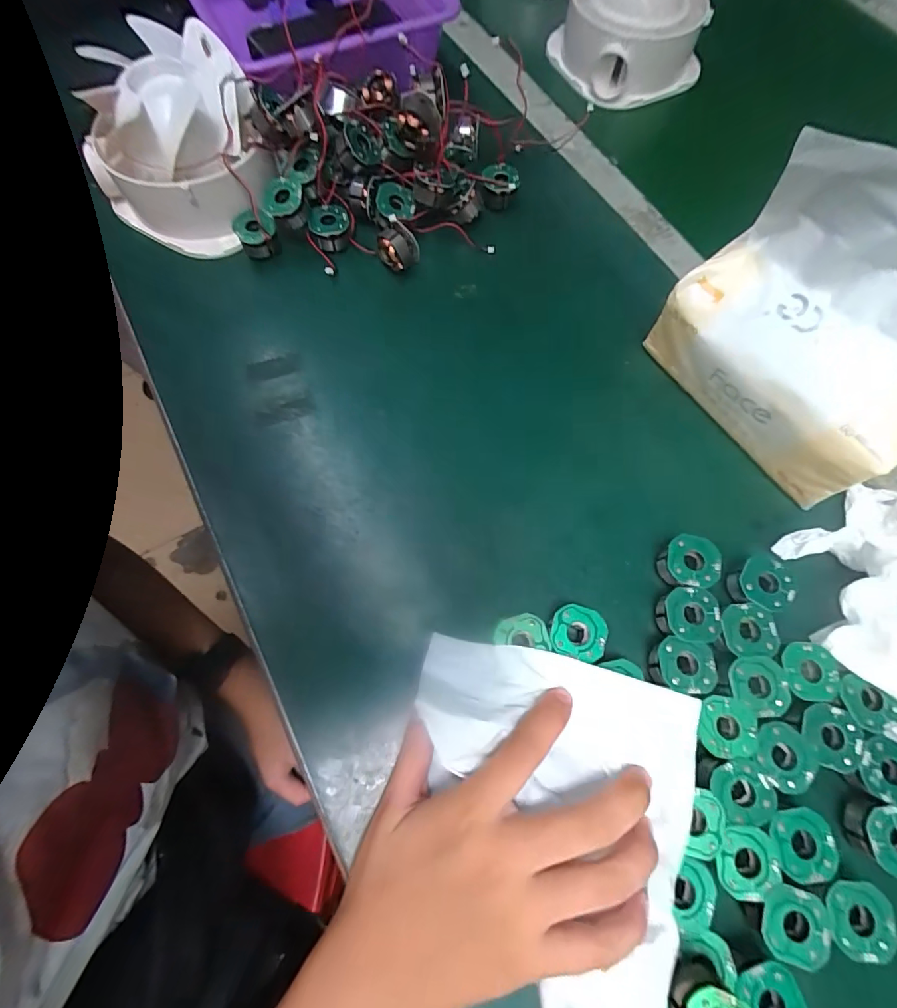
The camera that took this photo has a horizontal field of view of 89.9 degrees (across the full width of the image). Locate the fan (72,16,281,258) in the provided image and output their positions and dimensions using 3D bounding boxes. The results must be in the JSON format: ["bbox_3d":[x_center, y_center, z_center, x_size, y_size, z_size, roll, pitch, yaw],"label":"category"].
[{"bbox_3d":[-0.207,-0.271,0.344,0.126,0.085,0.128,0,71,-1],"label":"fan"}]

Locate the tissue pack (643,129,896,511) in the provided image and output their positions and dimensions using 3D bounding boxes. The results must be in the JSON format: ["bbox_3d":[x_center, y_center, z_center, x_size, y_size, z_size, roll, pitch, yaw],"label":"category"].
[{"bbox_3d":[0.203,-0.088,0.255,0.044,0.153,0.166,-33,74,-11],"label":"tissue pack"}]

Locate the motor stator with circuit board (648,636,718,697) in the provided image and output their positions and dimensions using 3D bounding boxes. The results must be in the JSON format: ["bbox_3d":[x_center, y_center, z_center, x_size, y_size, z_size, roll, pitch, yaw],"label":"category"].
[{"bbox_3d":[0.132,0.092,0.255,0.031,0.019,0.028,14,71,4],"label":"motor stator with circuit board"}]

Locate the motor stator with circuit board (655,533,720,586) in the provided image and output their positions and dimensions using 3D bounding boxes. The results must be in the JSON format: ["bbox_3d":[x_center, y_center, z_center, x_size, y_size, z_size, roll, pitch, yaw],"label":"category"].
[{"bbox_3d":[0.148,0.036,0.278,0.032,0.020,0.031,0,71,-1],"label":"motor stator with circuit board"}]

